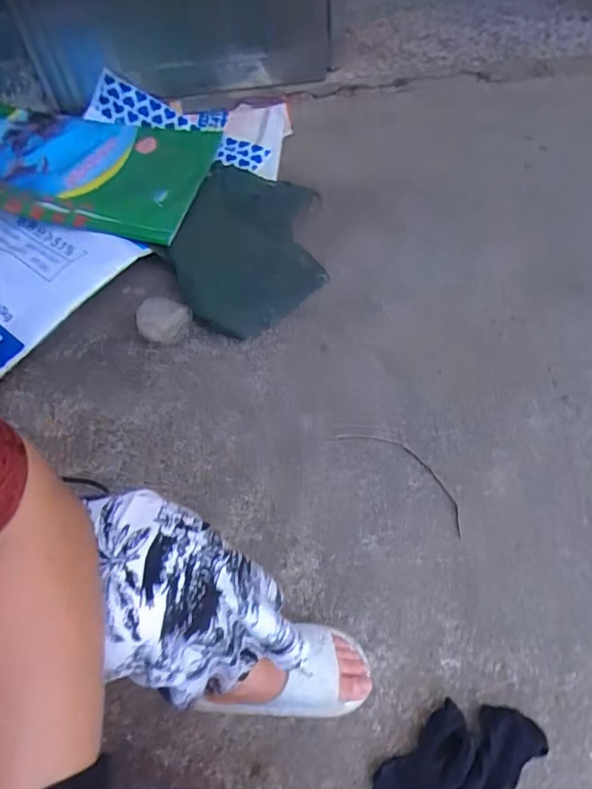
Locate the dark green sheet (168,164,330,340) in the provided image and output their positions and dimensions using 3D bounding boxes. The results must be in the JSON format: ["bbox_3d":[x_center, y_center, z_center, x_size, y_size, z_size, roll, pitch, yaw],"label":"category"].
[{"bbox_3d":[-0.106,-0.329,1.084,0.296,0.060,0.477,-6,58,1],"label":"dark green sheet"}]

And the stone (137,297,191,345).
[{"bbox_3d":[-0.254,-0.140,0.970,0.087,0.062,0.076,21,62,16],"label":"stone"}]

